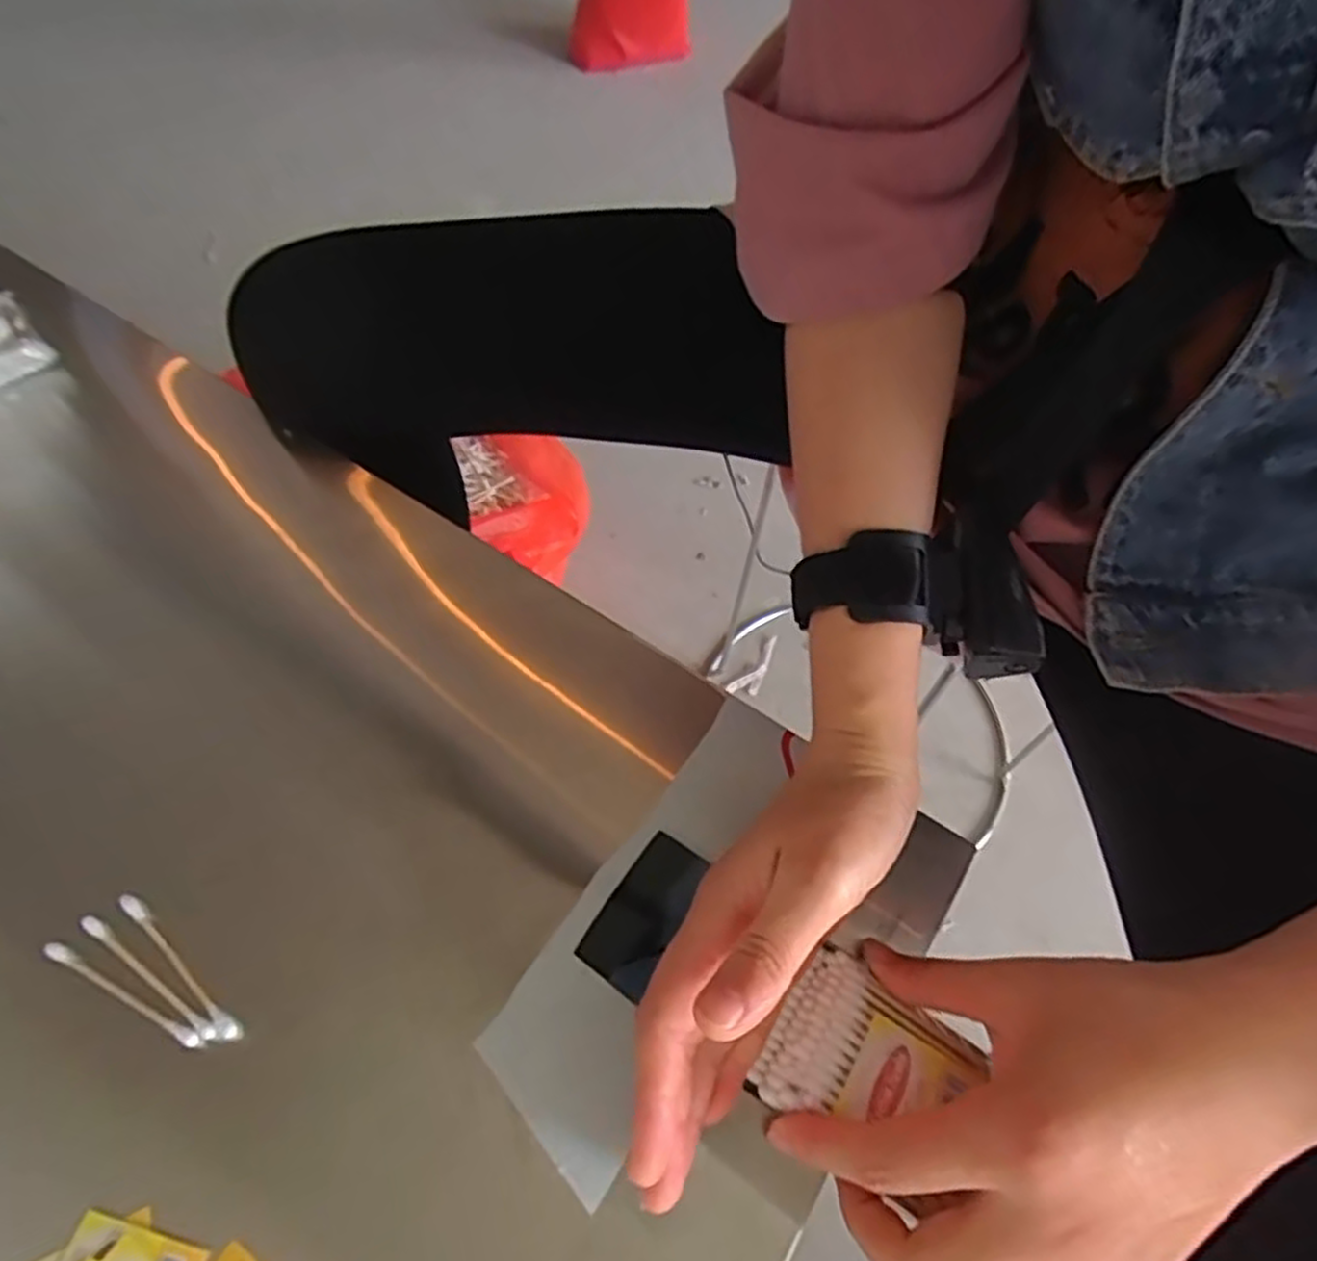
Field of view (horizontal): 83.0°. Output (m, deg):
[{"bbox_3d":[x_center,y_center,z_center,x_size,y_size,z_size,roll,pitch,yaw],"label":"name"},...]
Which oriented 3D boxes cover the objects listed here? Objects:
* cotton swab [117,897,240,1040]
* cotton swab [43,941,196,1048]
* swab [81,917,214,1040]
[{"bbox_3d":[-0.181,0.127,0.282,0.075,0.005,0.006,36,63,20],"label":"cotton swab"},{"bbox_3d":[-0.198,0.134,0.274,0.072,0.007,0.006,24,59,13],"label":"cotton swab"},{"bbox_3d":[-0.190,0.131,0.279,0.072,0.005,0.005,29,61,16],"label":"swab"}]

